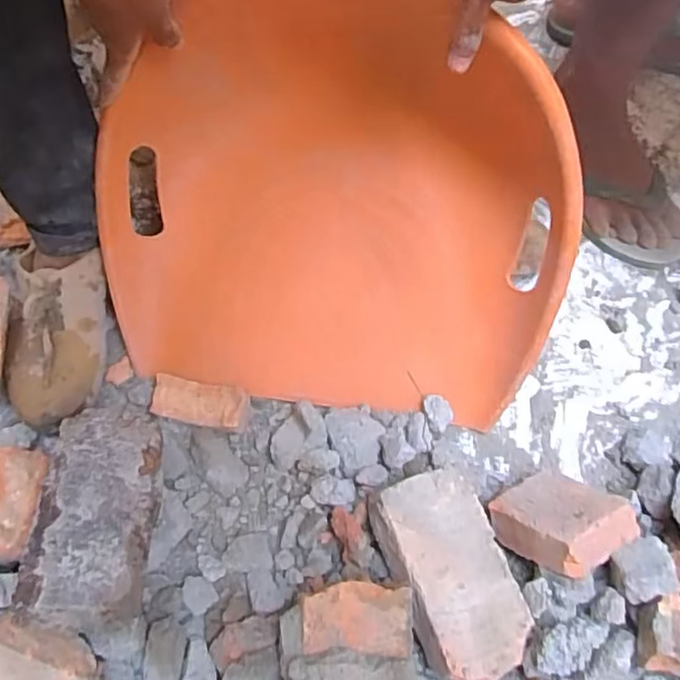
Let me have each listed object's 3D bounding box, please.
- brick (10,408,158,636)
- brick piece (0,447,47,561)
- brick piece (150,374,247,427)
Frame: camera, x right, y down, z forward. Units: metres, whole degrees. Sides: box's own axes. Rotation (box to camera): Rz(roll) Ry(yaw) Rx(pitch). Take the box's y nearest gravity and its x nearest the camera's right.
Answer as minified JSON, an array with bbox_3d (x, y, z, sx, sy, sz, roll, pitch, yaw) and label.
[{"bbox_3d":[-0.191,0.129,0.515,0.087,0.042,0.179,-2,45,-4],"label":"brick"},{"bbox_3d":[-0.261,0.126,0.512,0.041,0.022,0.092,29,45,-29],"label":"brick piece"},{"bbox_3d":[-0.136,0.060,0.630,0.089,0.019,0.038,10,64,2],"label":"brick piece"}]

